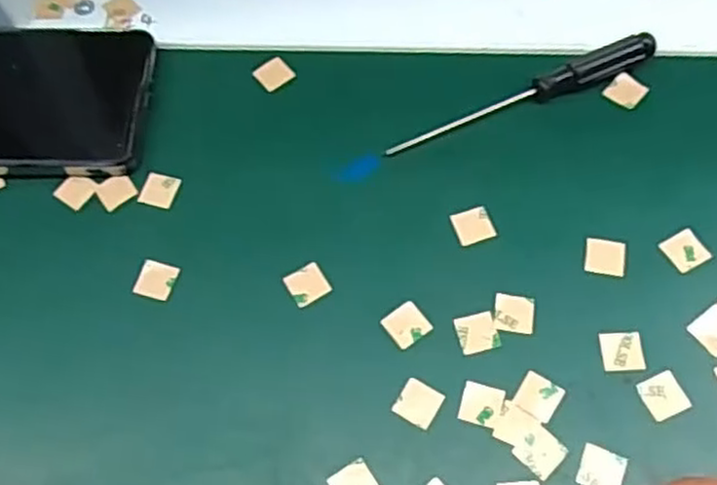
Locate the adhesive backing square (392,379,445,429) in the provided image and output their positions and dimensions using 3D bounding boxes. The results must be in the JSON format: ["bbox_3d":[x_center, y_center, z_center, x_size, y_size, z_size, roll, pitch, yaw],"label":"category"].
[{"bbox_3d":[0.023,0.062,0.280,0.016,0.004,0.016,28,68,17],"label":"adhesive backing square"}]

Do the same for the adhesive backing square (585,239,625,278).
[{"bbox_3d":[0.103,0.006,0.302,0.016,0.004,0.015,9,66,9],"label":"adhesive backing square"}]

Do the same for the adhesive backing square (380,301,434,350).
[{"bbox_3d":[0.020,0.034,0.293,0.016,0.004,0.016,-35,72,-13],"label":"adhesive backing square"}]

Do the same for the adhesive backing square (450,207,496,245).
[{"bbox_3d":[0.049,-0.007,0.311,0.016,0.004,0.015,-16,67,-7],"label":"adhesive backing square"}]

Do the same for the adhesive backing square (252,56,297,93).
[{"bbox_3d":[-0.041,-0.082,0.351,0.017,0.004,0.015,-37,73,-16],"label":"adhesive backing square"}]

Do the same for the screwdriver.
[{"bbox_3d":[0.075,-0.068,0.330,0.132,0.015,0.011,-21,66,-6],"label":"screwdriver"}]

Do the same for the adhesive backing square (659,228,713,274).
[{"bbox_3d":[0.136,0.003,0.301,0.017,0.004,0.016,-29,69,-12],"label":"adhesive backing square"}]

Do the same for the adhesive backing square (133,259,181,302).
[{"bbox_3d":[-0.085,0.016,0.307,0.016,0.004,0.015,16,70,3],"label":"adhesive backing square"}]

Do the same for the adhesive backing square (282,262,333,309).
[{"bbox_3d":[-0.021,0.018,0.304,0.016,0.004,0.016,-30,68,-13],"label":"adhesive backing square"}]

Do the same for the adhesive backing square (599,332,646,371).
[{"bbox_3d":[0.104,0.043,0.284,0.016,0.004,0.015,-1,66,6],"label":"adhesive backing square"}]

